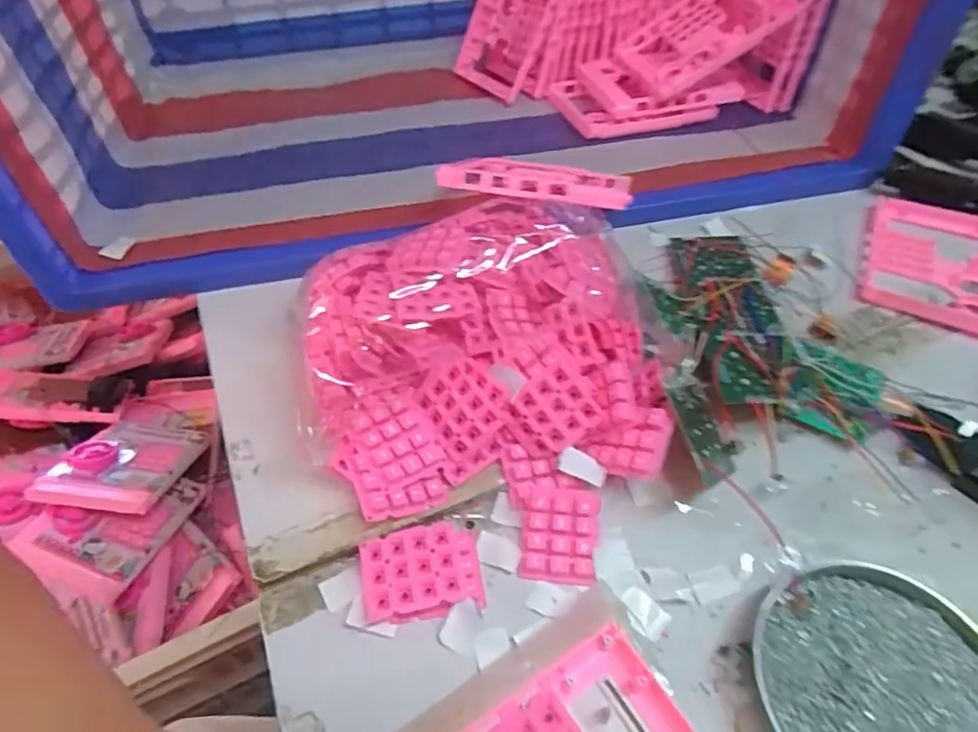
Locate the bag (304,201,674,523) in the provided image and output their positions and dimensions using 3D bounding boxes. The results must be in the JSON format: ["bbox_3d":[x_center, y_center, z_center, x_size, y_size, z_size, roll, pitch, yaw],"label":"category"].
[{"bbox_3d":[-0.005,-0.020,0.431,0.240,0.077,0.227,-6,51,-5],"label":"bag"}]

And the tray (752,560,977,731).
[{"bbox_3d":[0.220,0.179,0.322,0.131,0.022,0.132,0,51,0],"label":"tray"}]

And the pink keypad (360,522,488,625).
[{"bbox_3d":[-0.041,0.127,0.362,0.070,0.015,0.051,-10,52,-8],"label":"pink keypad"}]

